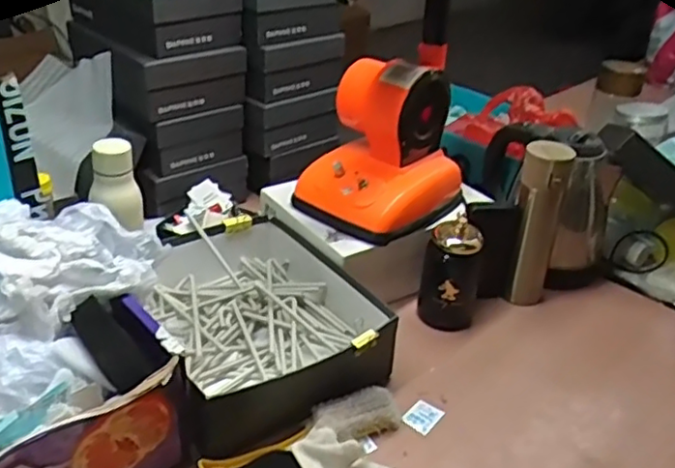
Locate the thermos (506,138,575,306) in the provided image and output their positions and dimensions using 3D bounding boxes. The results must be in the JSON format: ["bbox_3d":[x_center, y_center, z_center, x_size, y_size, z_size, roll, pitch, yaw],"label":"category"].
[{"bbox_3d":[0.279,-0.012,0.946,0.064,0.256,0.052,12,32,14],"label":"thermos"}]

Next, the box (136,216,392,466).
[{"bbox_3d":[-0.110,0.101,0.871,0.261,0.094,0.341,-12,35,-24],"label":"box"}]

